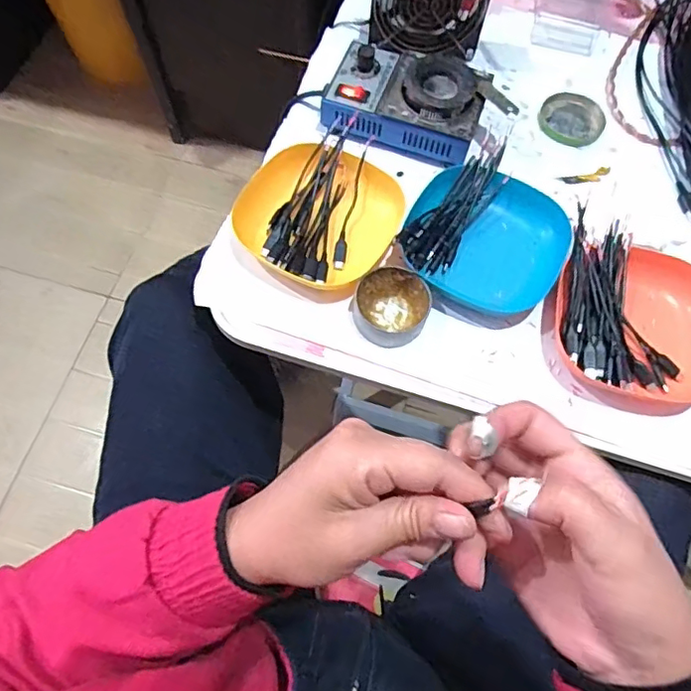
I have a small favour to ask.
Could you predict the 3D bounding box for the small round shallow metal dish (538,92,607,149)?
[{"bbox_3d":[0.239,-0.239,0.590,0.066,0.009,0.059,31,70,11],"label":"small round shallow metal dish"}]

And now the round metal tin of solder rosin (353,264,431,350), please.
[{"bbox_3d":[0.039,-0.034,0.480,0.062,0.025,0.063,0,67,-1],"label":"round metal tin of solder rosin"}]

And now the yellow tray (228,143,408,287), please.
[{"bbox_3d":[-0.023,-0.122,0.514,0.134,0.025,0.135,28,69,10],"label":"yellow tray"}]

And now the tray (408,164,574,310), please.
[{"bbox_3d":[0.128,-0.097,0.512,0.139,0.033,0.122,18,68,6],"label":"tray"}]

